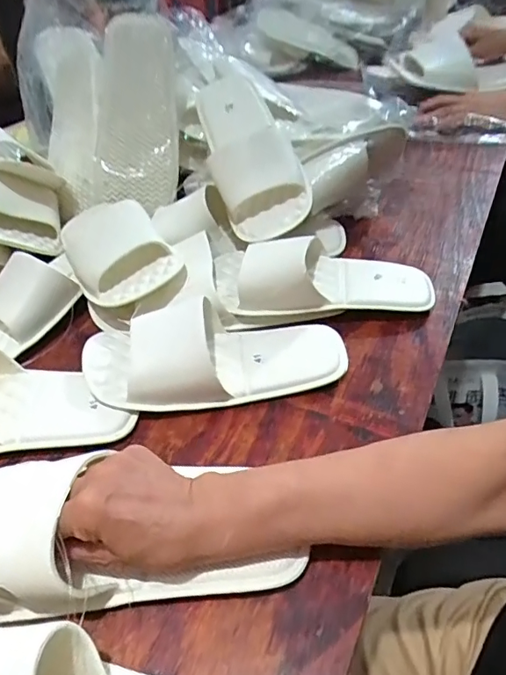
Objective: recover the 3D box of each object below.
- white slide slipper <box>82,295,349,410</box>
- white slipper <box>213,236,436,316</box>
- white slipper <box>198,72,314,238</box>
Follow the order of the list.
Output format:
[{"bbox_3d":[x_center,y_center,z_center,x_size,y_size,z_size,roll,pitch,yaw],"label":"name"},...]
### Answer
[{"bbox_3d":[-0.035,0.012,0.450,0.235,0.050,0.090,-9,44,-3],"label":"white slide slipper"},{"bbox_3d":[0.072,-0.070,0.511,0.218,0.053,0.104,-2,44,5],"label":"white slipper"},{"bbox_3d":[-0.006,-0.221,0.579,0.091,0.047,0.242,-16,67,-10],"label":"white slipper"}]

